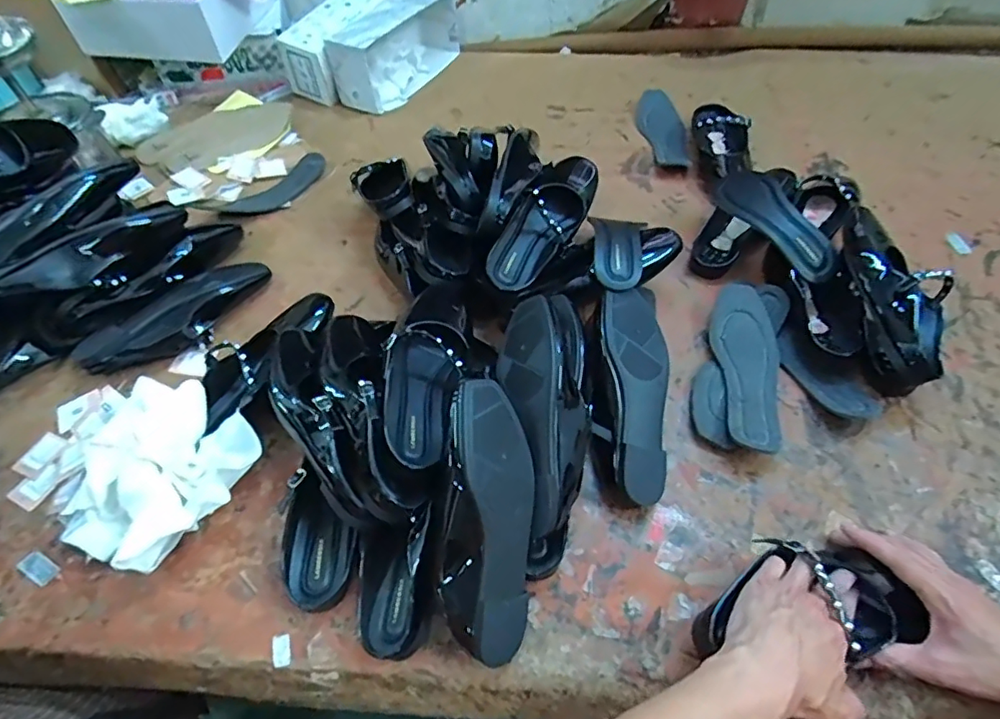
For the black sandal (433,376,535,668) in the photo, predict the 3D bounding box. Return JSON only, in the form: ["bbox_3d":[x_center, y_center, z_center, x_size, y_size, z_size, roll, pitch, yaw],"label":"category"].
[{"bbox_3d":[-0.014,0.134,0.475,0.083,0.062,0.226,1,90,1],"label":"black sandal"}]

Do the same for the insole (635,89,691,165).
[{"bbox_3d":[0.284,-0.403,0.961,0.075,0.015,0.221,-7,53,9],"label":"insole"}]

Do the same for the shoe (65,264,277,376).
[{"bbox_3d":[-0.401,-0.054,0.695,0.069,0.042,0.232,37,62,23],"label":"shoe"}]

